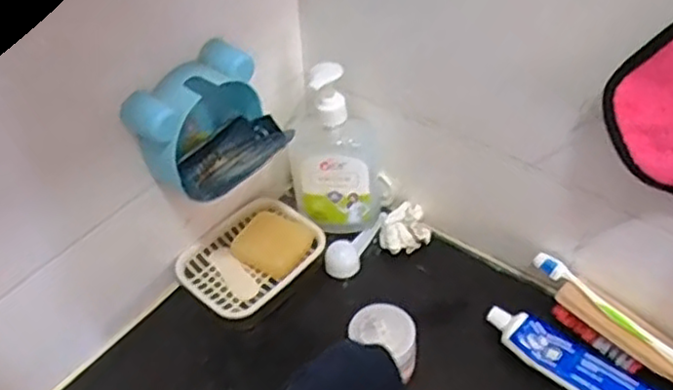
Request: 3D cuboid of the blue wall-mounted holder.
[{"bbox_3d":[-0.101,-0.050,0.588,0.092,0.102,0.113,28,55,24],"label":"blue wall-mounted holder"}]

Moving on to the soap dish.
[{"bbox_3d":[-0.086,0.060,0.693,0.093,0.024,0.139,32,55,29],"label":"soap dish"}]

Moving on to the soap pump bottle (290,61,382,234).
[{"bbox_3d":[0.002,-0.044,0.691,0.094,0.183,0.069,1,46,4],"label":"soap pump bottle"}]

